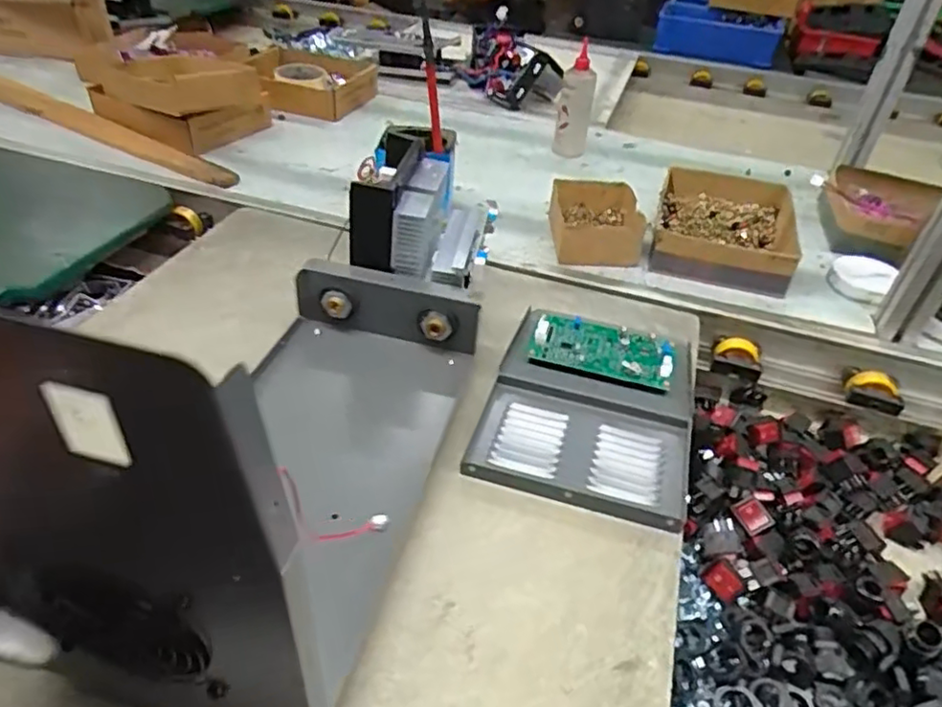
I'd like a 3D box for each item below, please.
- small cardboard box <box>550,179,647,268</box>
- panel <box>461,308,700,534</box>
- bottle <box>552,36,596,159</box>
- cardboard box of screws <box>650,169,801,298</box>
[{"bbox_3d":[0.161,-0.168,0.821,0.115,0.051,0.141,5,39,0],"label":"small cardboard box"},{"bbox_3d":[0.110,0.043,0.571,0.180,0.046,0.207,15,40,12],"label":"panel"},{"bbox_3d":[0.165,-0.390,1.012,0.055,0.152,0.052,11,39,7],"label":"bottle"},{"bbox_3d":[0.326,-0.166,0.827,0.163,0.056,0.234,13,40,10],"label":"cardboard box of screws"}]

